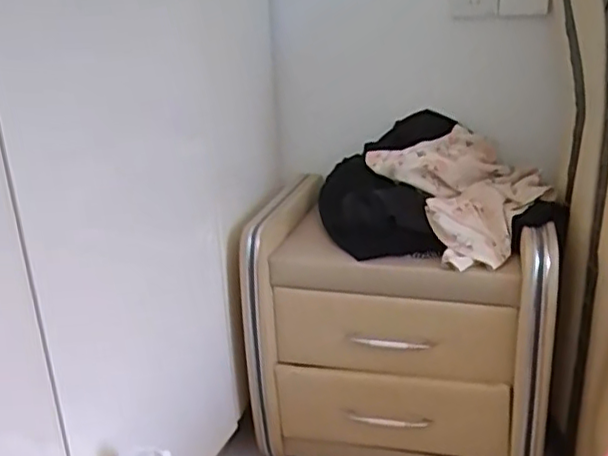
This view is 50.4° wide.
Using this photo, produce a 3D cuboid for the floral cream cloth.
[{"bbox_3d":[0.226,-0.035,0.976,0.243,0.207,0.058,5,21,11],"label":"floral cream cloth"}]

